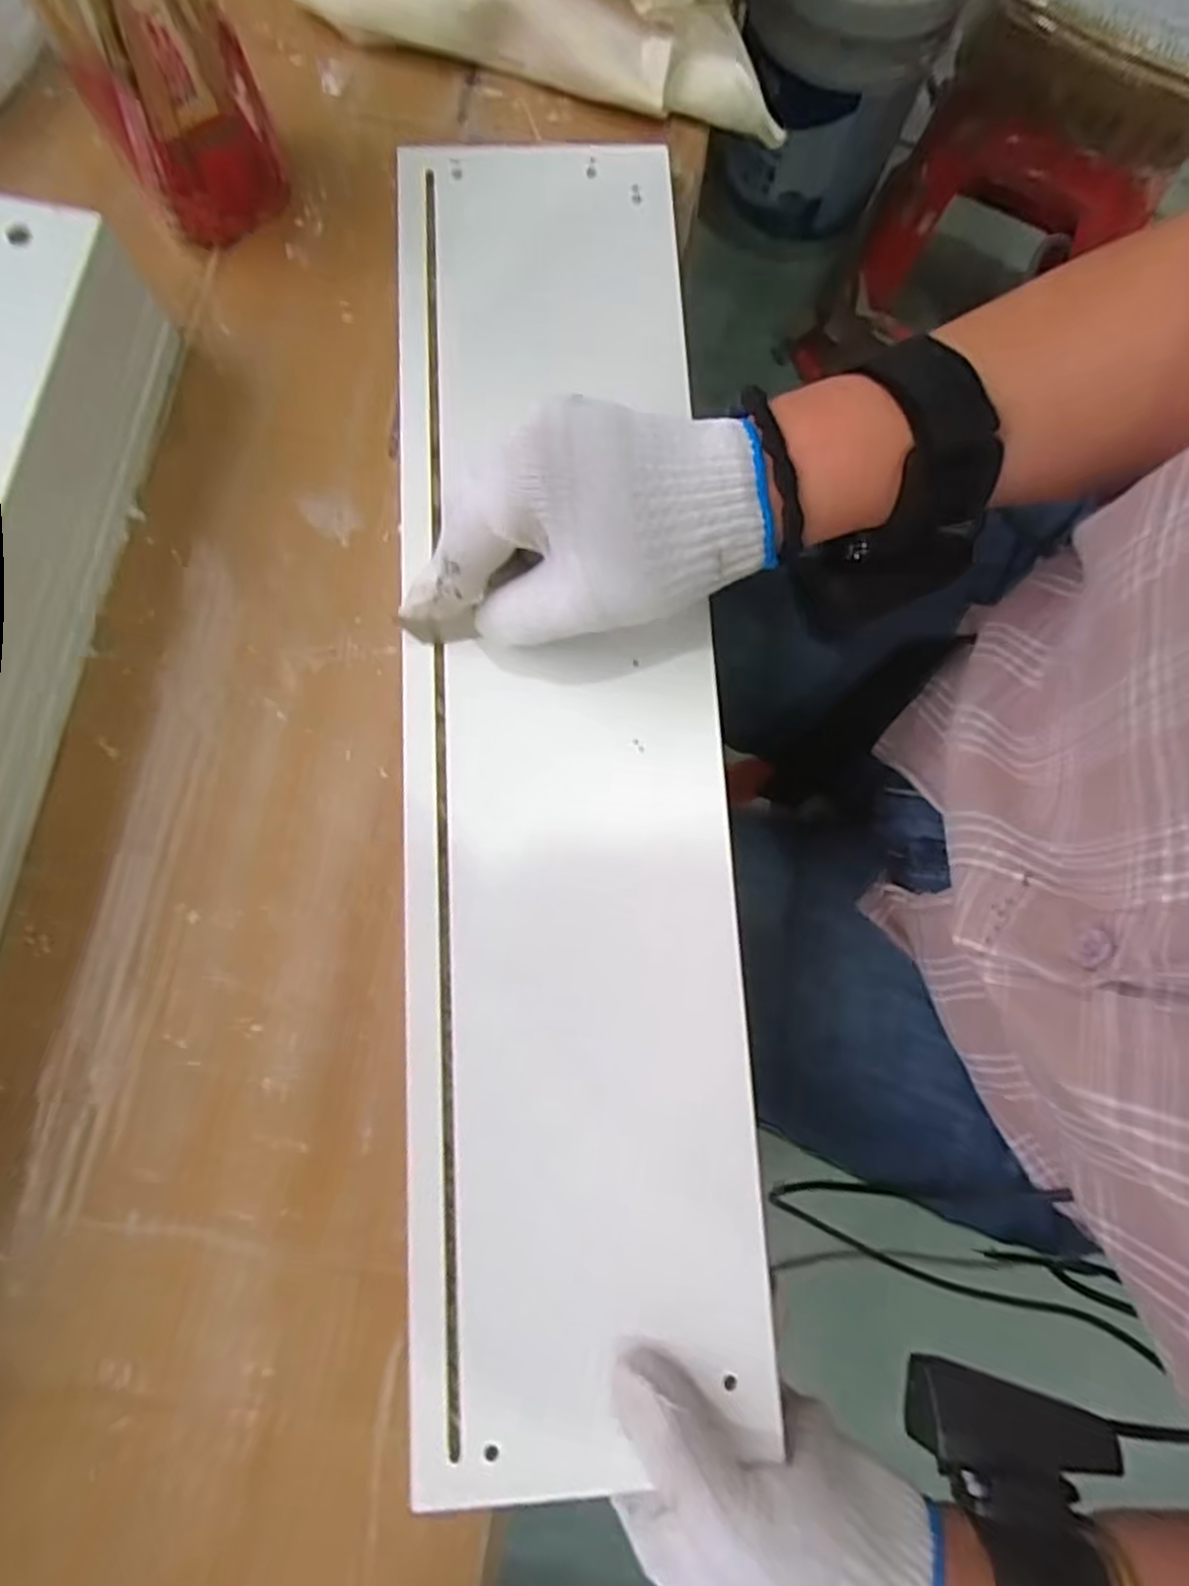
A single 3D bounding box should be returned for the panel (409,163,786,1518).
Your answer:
[{"bbox_3d":[-0.013,-0.034,0.319,0.129,0.014,0.543,-3,79,-2],"label":"panel"}]

